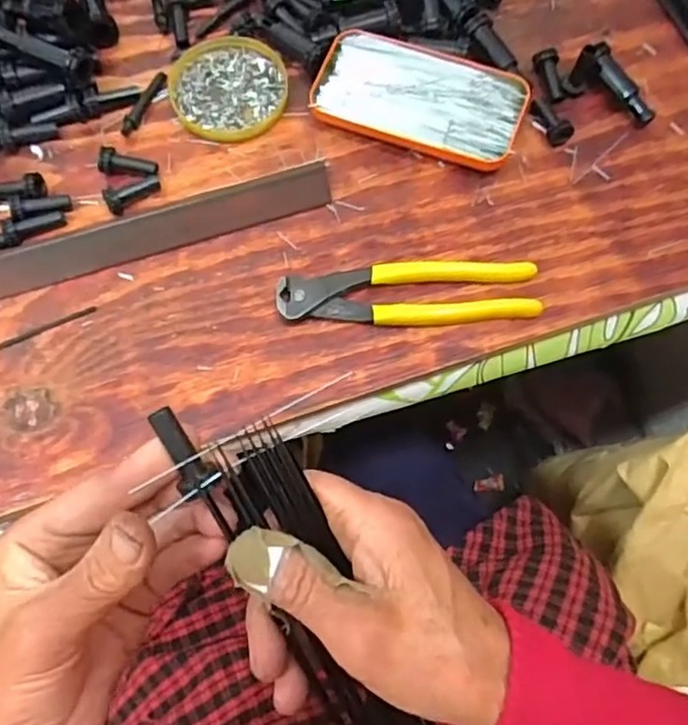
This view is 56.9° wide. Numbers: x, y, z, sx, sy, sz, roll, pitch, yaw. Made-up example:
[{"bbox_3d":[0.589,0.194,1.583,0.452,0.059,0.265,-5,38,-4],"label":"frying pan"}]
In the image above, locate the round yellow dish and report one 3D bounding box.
[{"bbox_3d":[-0.084,-0.201,0.464,0.082,0.008,0.087,0,71,0],"label":"round yellow dish"}]

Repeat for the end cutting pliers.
[{"bbox_3d":[0.041,-0.043,0.406,0.163,0.013,0.039,-2,71,-1],"label":"end cutting pliers"}]

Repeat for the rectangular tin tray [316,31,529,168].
[{"bbox_3d":[0.054,-0.185,0.448,0.143,0.019,0.075,19,72,6],"label":"rectangular tin tray"}]

